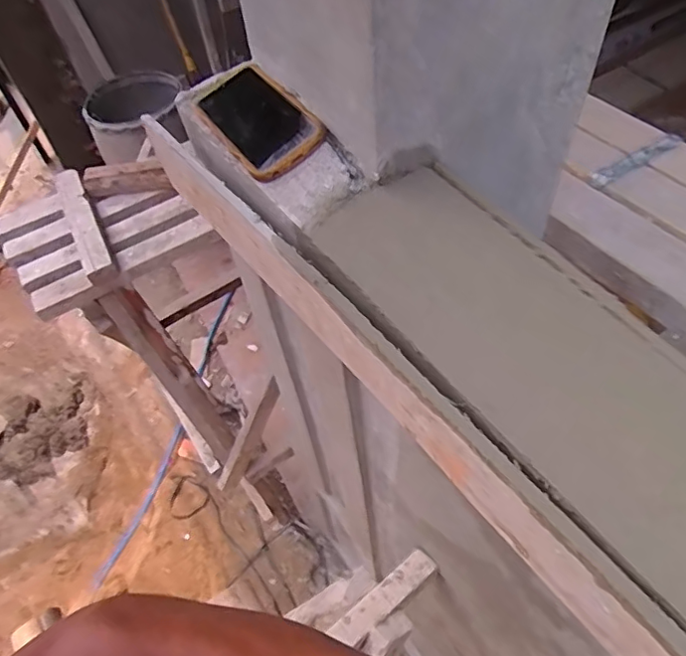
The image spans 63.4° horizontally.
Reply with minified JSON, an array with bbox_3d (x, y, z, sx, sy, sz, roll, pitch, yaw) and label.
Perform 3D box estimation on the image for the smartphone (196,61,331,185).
[{"bbox_3d":[-0.085,-0.206,0.542,0.082,0.016,0.162,-36,58,-3],"label":"smartphone"}]

